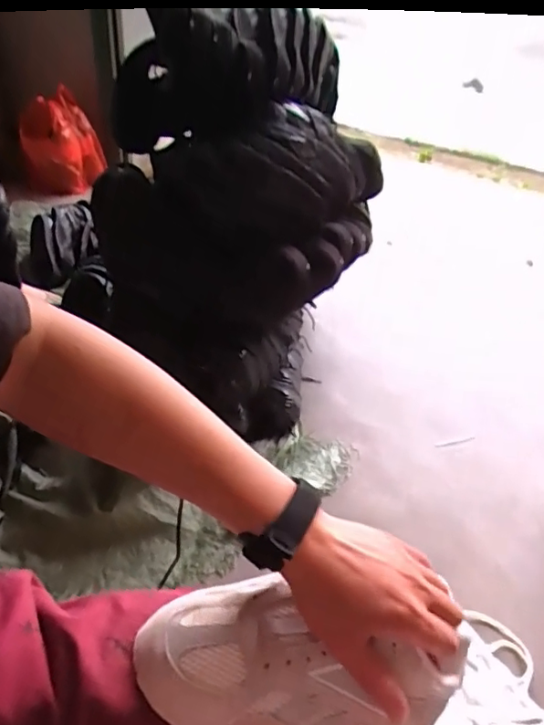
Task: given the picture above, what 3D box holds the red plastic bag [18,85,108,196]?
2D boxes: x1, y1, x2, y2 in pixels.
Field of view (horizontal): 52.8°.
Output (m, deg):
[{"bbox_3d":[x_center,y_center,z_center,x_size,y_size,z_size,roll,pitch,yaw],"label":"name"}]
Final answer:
[{"bbox_3d":[-0.581,-0.609,1.533,0.224,0.241,0.113,-9,42,-17],"label":"red plastic bag"}]

